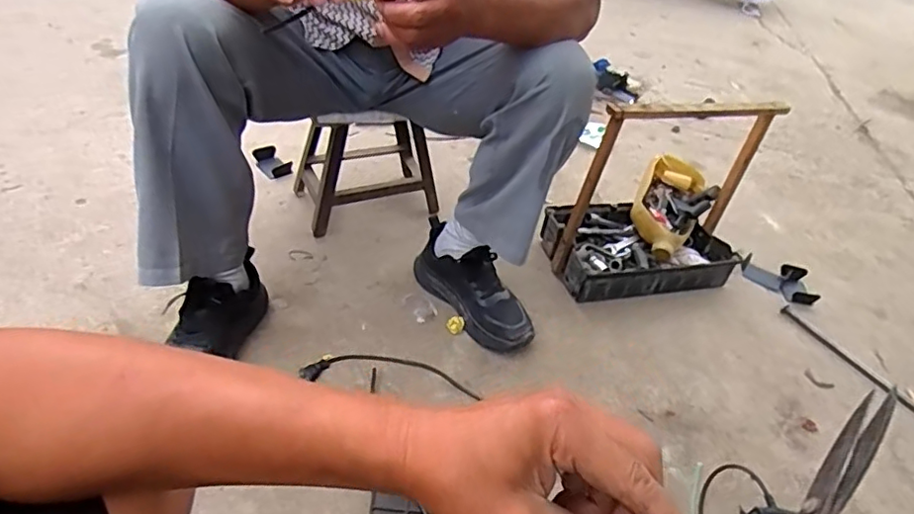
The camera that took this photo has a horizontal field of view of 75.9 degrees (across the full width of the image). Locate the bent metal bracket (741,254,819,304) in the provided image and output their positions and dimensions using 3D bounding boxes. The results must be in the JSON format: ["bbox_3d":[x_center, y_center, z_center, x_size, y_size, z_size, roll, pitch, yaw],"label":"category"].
[{"bbox_3d":[0.647,0.045,1.176,0.143,0.029,0.080,22,41,16],"label":"bent metal bracket"}]

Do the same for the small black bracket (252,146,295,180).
[{"bbox_3d":[-0.398,-0.203,1.265,0.060,0.027,0.097,-26,50,-36],"label":"small black bracket"}]

